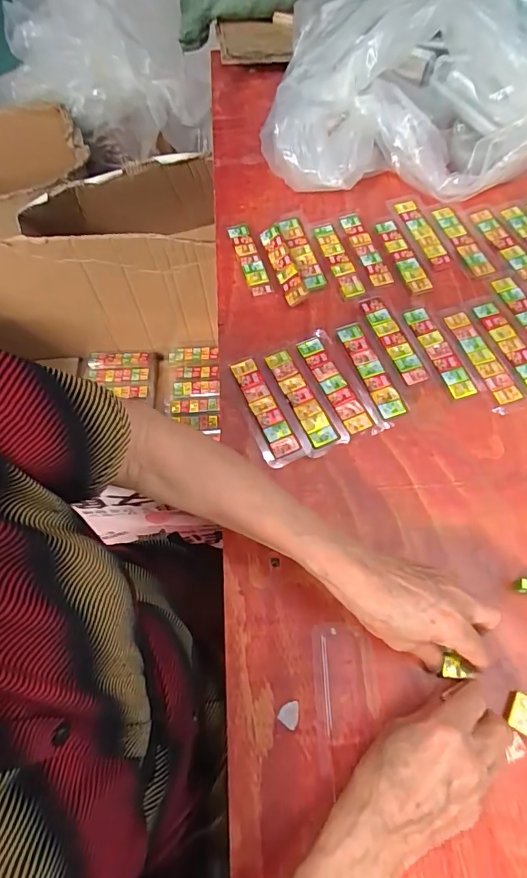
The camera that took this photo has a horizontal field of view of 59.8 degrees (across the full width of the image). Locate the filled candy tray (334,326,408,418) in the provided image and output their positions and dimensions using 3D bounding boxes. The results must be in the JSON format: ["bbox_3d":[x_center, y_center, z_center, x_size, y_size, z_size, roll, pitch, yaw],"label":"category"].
[{"bbox_3d":[0.113,-0.075,0.483,0.028,0.004,0.118,-19,64,-6],"label":"filled candy tray"}]

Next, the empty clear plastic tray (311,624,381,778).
[{"bbox_3d":[0.065,0.200,0.358,0.049,0.007,0.100,-2,64,2],"label":"empty clear plastic tray"}]

